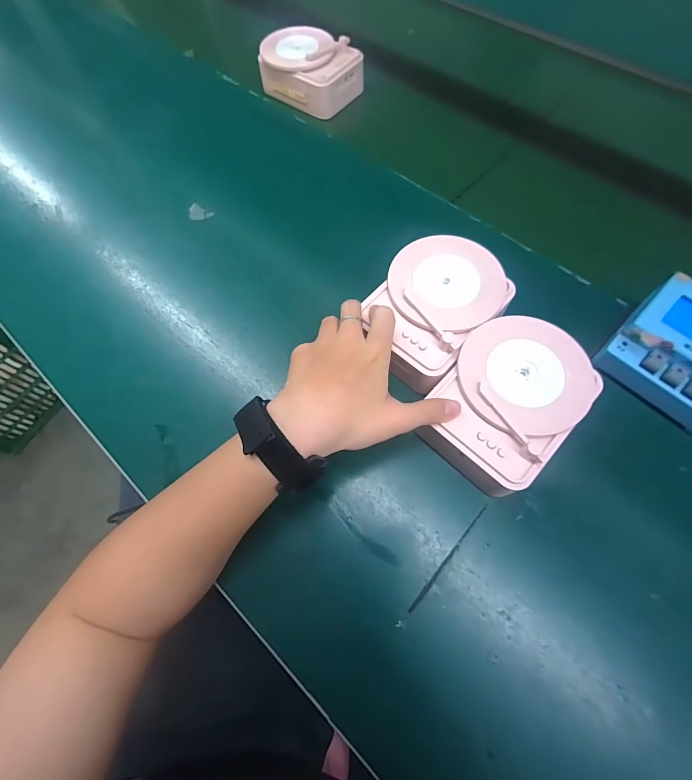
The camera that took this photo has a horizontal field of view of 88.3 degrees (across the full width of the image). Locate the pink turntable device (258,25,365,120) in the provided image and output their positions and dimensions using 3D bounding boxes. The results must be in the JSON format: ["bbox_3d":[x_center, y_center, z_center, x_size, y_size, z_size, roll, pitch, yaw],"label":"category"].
[{"bbox_3d":[-0.053,-0.451,0.503,0.130,0.052,0.092,28,71,13],"label":"pink turntable device"}]

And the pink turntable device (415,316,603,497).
[{"bbox_3d":[0.130,0.009,0.296,0.099,0.054,0.130,41,75,17],"label":"pink turntable device"}]

